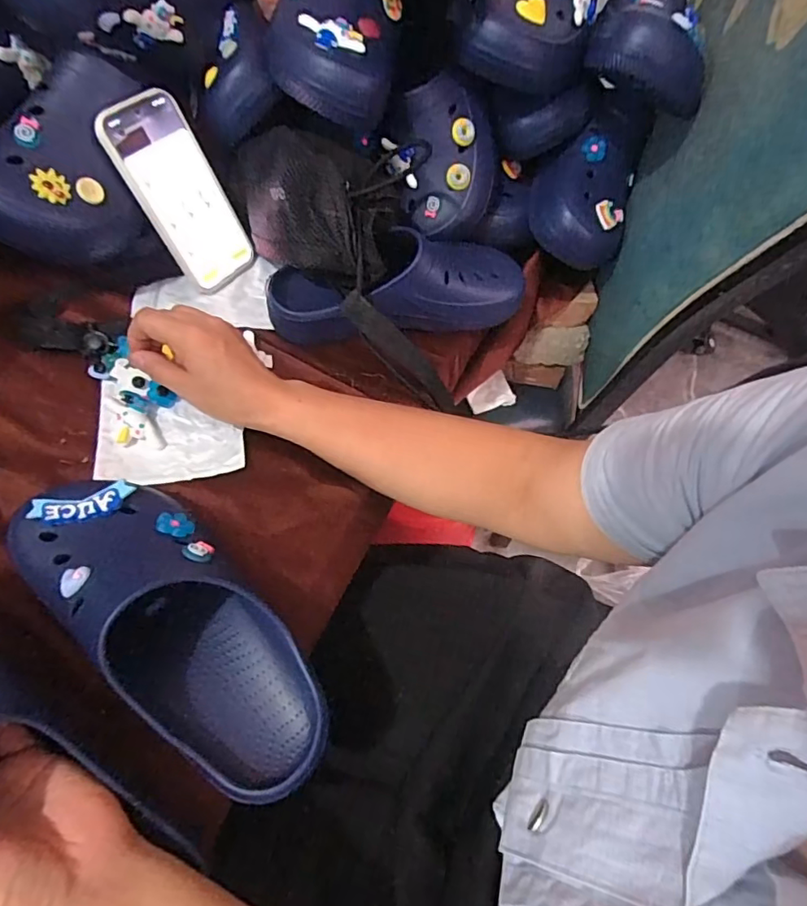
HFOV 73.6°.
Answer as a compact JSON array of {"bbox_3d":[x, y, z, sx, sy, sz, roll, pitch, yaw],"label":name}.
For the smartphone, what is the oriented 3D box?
[{"bbox_3d":[-0.209,-0.242,0.511,0.010,0.164,0.083,12,51,38],"label":"smartphone"}]

